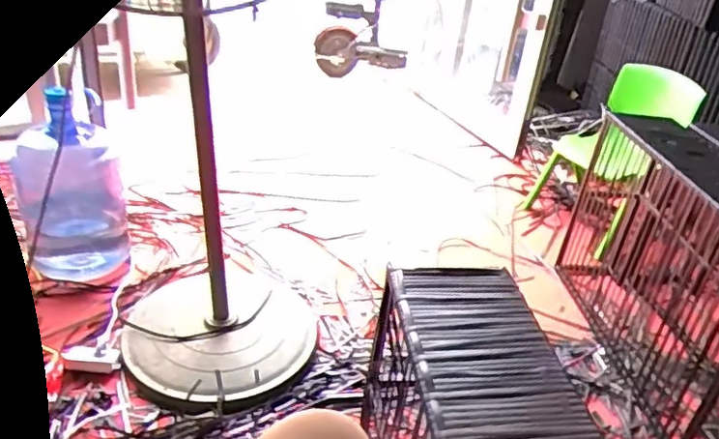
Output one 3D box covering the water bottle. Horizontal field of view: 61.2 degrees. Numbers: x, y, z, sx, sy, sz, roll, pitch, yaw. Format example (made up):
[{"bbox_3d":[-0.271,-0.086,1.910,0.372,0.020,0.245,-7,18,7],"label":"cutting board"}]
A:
[{"bbox_3d":[-0.759,-0.090,1.621,0.243,0.480,0.288,-7,33,-21],"label":"water bottle"}]

